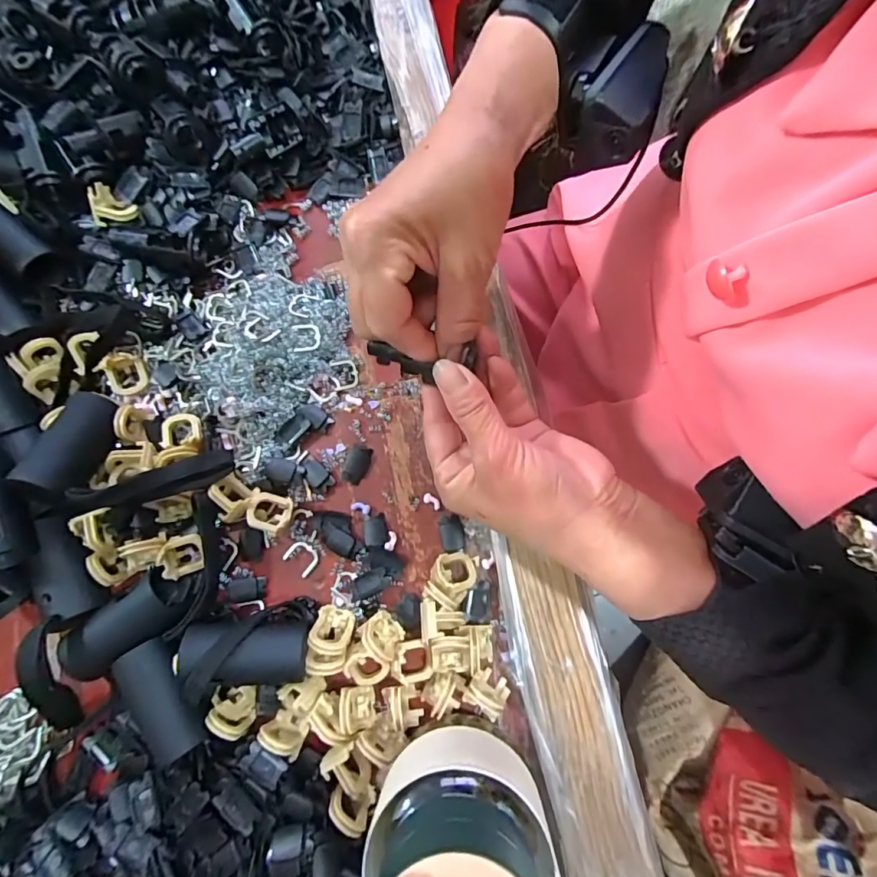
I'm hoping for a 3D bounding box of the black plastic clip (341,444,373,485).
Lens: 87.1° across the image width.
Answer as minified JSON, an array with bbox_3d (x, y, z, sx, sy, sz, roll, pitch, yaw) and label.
[{"bbox_3d":[-0.051,0.016,0.287,0.015,0.006,0.024,15,79,2],"label":"black plastic clip"}]

